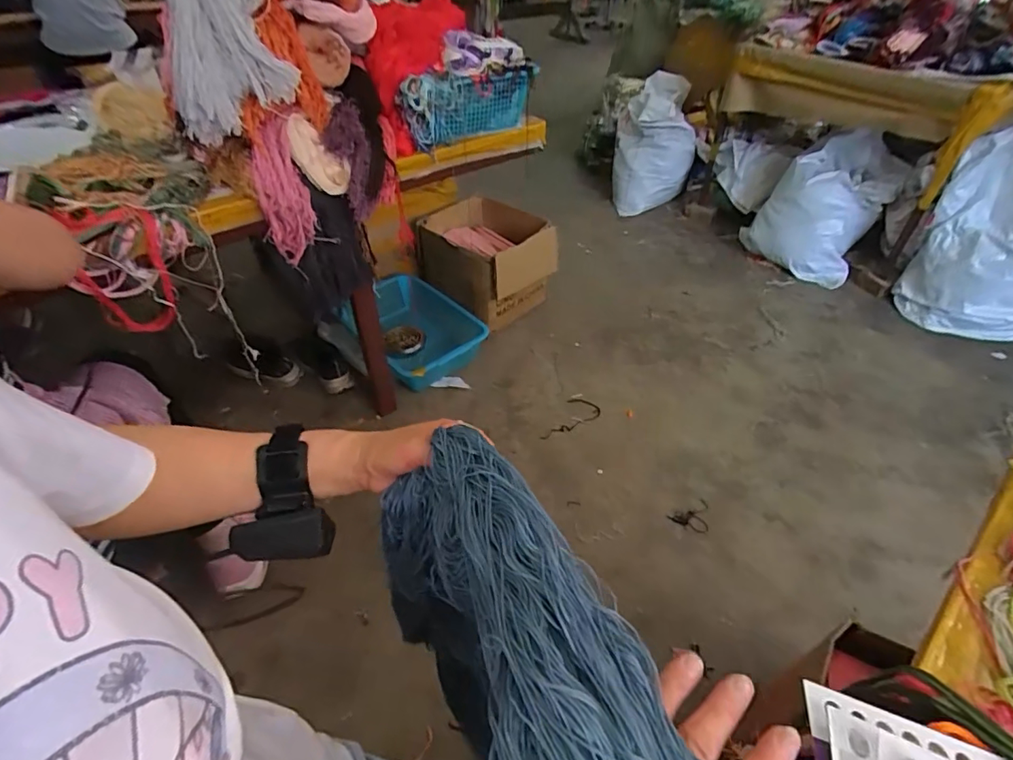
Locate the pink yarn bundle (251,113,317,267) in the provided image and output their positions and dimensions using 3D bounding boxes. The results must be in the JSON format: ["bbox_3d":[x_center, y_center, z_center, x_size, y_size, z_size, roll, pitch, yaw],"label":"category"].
[{"bbox_3d":[-0.377,-0.314,0.841,0.081,0.232,0.045,-4,23,-3],"label":"pink yarn bundle"}]

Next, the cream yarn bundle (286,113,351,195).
[{"bbox_3d":[-0.322,-0.379,0.860,0.066,0.128,0.045,-38,21,-1],"label":"cream yarn bundle"}]

